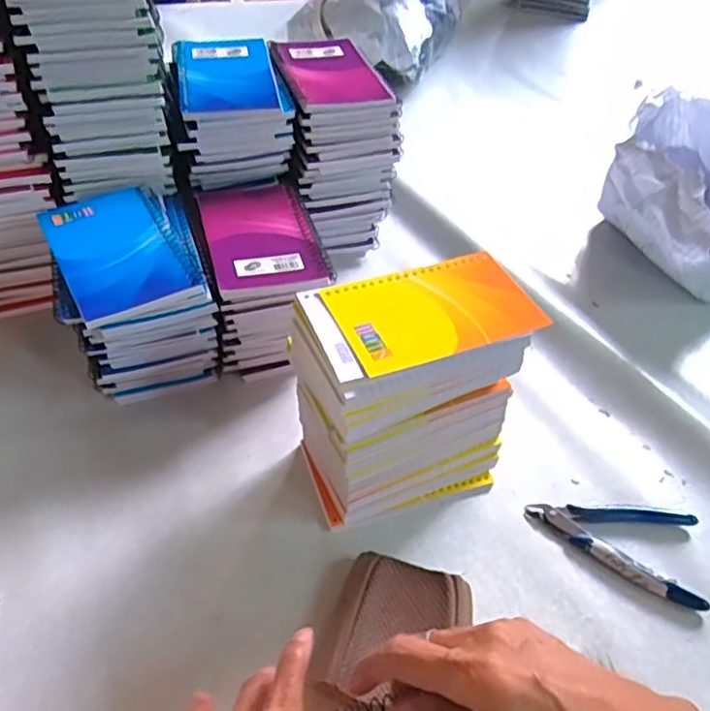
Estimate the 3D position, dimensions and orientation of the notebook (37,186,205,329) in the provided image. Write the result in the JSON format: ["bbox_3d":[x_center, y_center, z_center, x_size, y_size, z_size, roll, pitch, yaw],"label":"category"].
[{"bbox_3d":[-0.172,-0.077,0.458,0.081,0.012,0.129,-21,52,-24],"label":"notebook"}]

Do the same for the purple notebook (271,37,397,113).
[{"bbox_3d":[-0.024,-0.259,0.576,0.085,0.011,0.120,-12,49,-17],"label":"purple notebook"}]

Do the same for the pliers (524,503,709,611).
[{"bbox_3d":[0.183,0.128,0.447,0.115,0.011,0.071,15,47,8],"label":"pliers"}]

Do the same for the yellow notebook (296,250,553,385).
[{"bbox_3d":[0.043,-0.029,0.401,0.141,0.005,0.078,-15,50,-19],"label":"yellow notebook"}]

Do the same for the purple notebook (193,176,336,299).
[{"bbox_3d":[-0.077,-0.102,0.517,0.087,0.018,0.163,-15,47,-12],"label":"purple notebook"}]

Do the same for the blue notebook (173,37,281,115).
[{"bbox_3d":[-0.112,-0.246,0.547,0.081,0.013,0.123,-8,48,-13],"label":"blue notebook"}]

